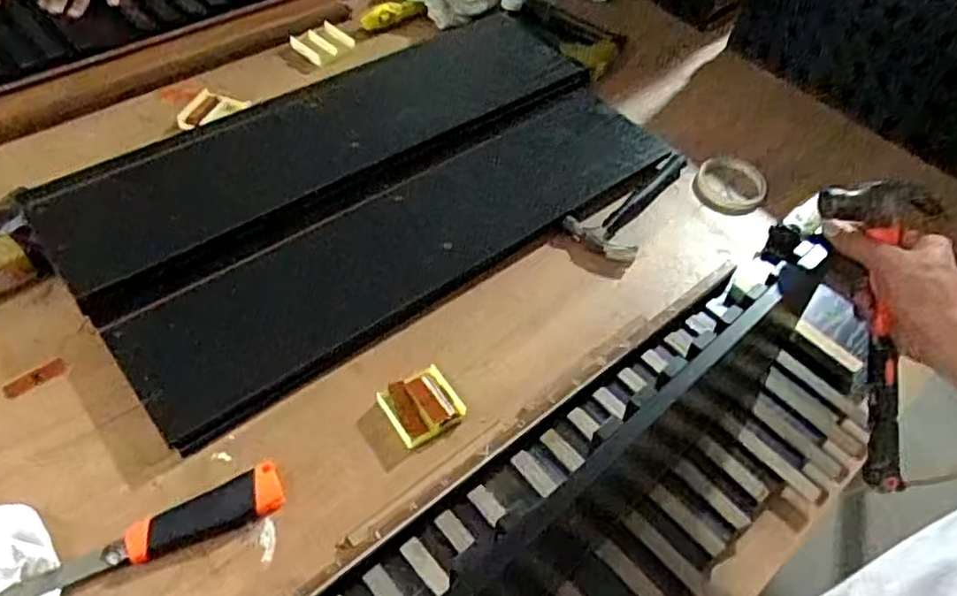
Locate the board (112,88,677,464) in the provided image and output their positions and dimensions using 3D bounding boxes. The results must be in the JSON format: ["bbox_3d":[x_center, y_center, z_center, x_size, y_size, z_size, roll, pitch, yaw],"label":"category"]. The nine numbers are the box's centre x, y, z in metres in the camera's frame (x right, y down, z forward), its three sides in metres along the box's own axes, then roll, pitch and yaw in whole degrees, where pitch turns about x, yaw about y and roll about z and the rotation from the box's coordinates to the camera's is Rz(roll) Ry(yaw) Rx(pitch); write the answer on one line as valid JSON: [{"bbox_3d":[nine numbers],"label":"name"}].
[{"bbox_3d":[-0.050,-0.091,0.807,0.701,0.048,0.188,-30,60,-26],"label":"board"}]

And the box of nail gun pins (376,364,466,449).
[{"bbox_3d":[-0.054,0.103,0.673,0.069,0.018,0.064,-25,58,-23],"label":"box of nail gun pins"}]

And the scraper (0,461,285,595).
[{"bbox_3d":[-0.269,0.194,0.574,0.212,0.021,0.042,-21,56,-21],"label":"scraper"}]

